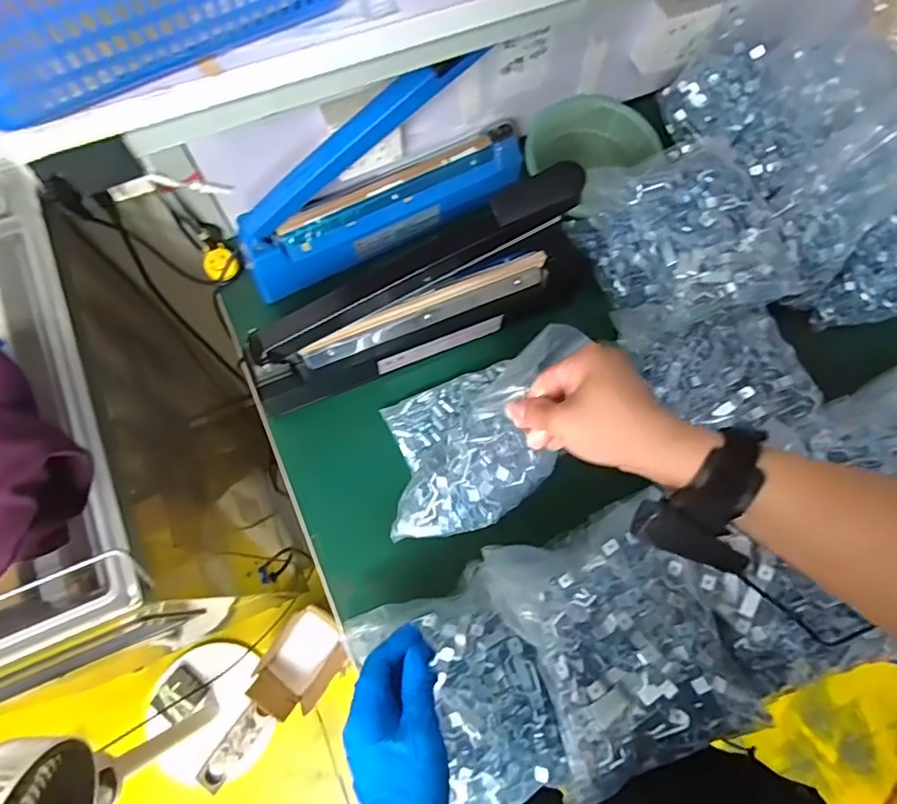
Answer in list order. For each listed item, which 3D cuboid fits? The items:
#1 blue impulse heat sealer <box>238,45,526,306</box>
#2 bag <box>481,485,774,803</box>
[{"bbox_3d":[-0.080,-0.283,0.674,0.389,0.214,0.080,-27,75,-10],"label":"blue impulse heat sealer"},{"bbox_3d":[0.146,0.203,0.472,0.167,0.071,0.209,-19,74,-8],"label":"bag"}]

